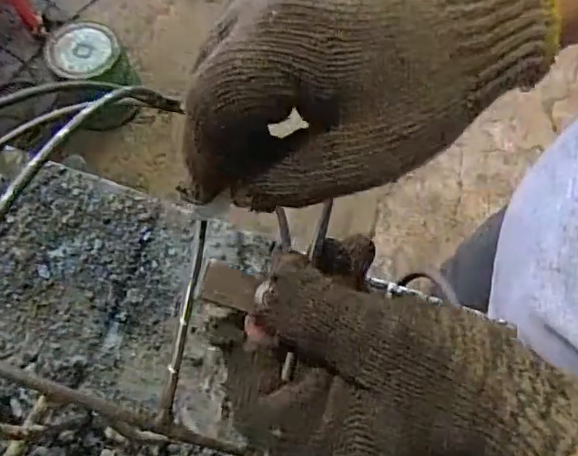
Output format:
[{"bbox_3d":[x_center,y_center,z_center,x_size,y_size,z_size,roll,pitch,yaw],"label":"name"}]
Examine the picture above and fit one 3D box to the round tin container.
[{"bbox_3d":[-0.466,-0.367,1.409,0.182,0.177,0.189,1,64,-1],"label":"round tin container"}]

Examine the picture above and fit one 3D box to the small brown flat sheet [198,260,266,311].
[{"bbox_3d":[-0.024,0.024,0.248,0.023,0.004,0.017,12,65,4],"label":"small brown flat sheet"}]

